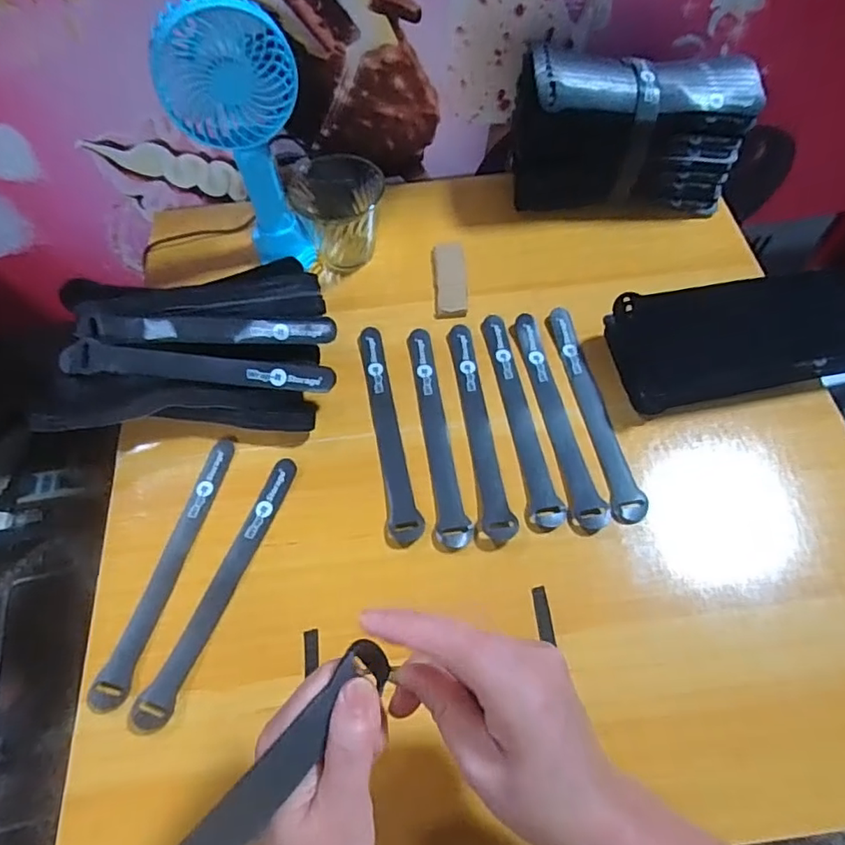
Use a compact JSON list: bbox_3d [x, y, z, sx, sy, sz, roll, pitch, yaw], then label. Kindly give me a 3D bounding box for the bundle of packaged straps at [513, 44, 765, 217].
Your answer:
[{"bbox_3d":[0.207,-0.298,0.561,0.225,0.117,0.127,7,61,5],"label":"bundle of packaged straps"}]

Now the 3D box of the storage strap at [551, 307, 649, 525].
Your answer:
[{"bbox_3d":[0.144,-0.015,0.462,0.026,0.005,0.202,-7,61,-3],"label":"storage strap"}]

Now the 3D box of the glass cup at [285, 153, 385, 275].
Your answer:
[{"bbox_3d":[-0.078,-0.201,0.539,0.073,0.077,0.073,0,60,0],"label":"glass cup"}]

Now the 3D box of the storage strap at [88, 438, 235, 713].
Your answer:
[{"bbox_3d":[-0.184,0.103,0.408,0.022,0.008,0.198,14,61,8],"label":"storage strap"}]

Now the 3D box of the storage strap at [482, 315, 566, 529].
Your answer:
[{"bbox_3d":[0.081,-0.011,0.459,0.024,0.004,0.200,-7,61,-3],"label":"storage strap"}]

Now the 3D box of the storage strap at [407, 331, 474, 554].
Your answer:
[{"bbox_3d":[0.012,0.003,0.454,0.025,0.004,0.200,-6,61,-3],"label":"storage strap"}]

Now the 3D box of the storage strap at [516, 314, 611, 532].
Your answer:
[{"bbox_3d":[0.109,-0.008,0.456,0.026,0.006,0.197,-10,61,-5],"label":"storage strap"}]

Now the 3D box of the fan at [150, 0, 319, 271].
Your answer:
[{"bbox_3d":[-0.150,-0.234,0.478,0.101,0.211,0.046,-4,60,-1],"label":"fan"}]

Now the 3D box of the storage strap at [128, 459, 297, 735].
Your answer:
[{"bbox_3d":[-0.142,0.116,0.398,0.025,0.007,0.198,21,64,9],"label":"storage strap"}]

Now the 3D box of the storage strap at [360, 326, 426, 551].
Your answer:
[{"bbox_3d":[-0.031,0.002,0.456,0.024,0.005,0.198,-11,61,-5],"label":"storage strap"}]

